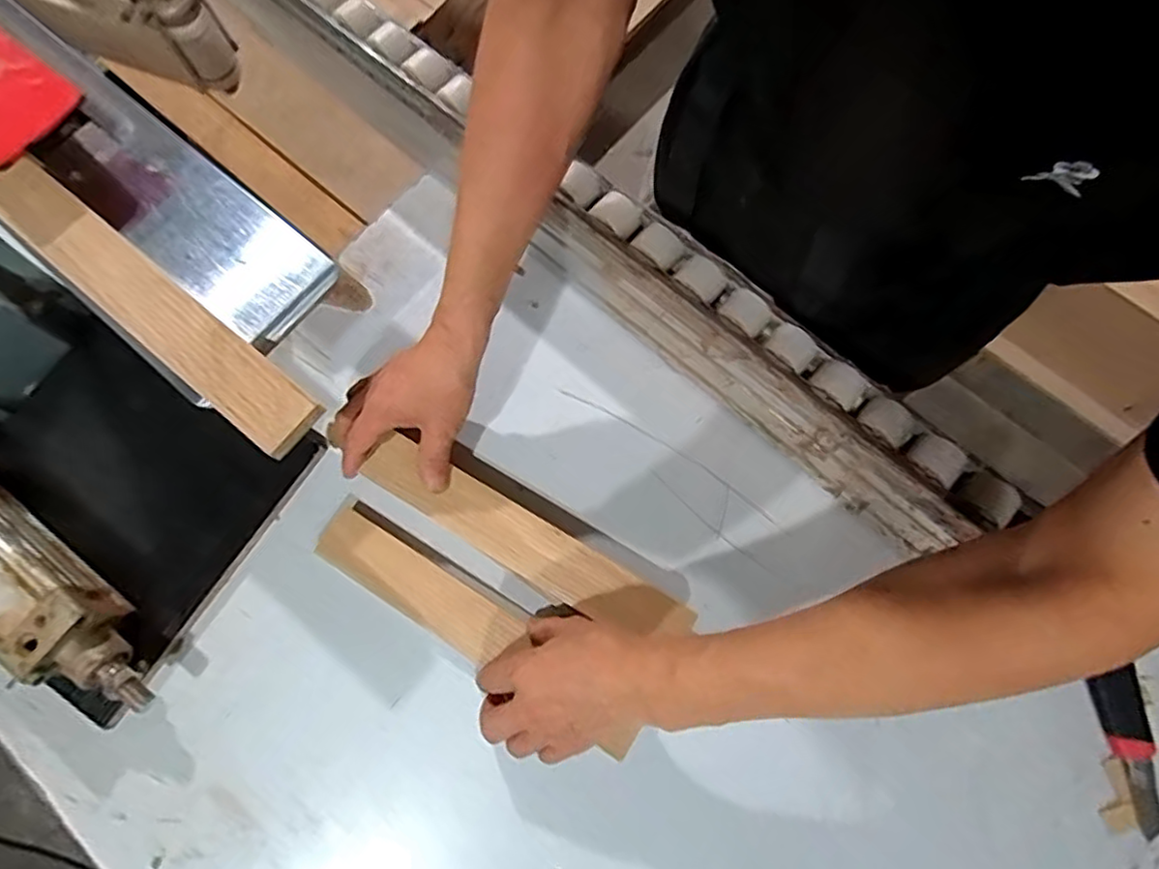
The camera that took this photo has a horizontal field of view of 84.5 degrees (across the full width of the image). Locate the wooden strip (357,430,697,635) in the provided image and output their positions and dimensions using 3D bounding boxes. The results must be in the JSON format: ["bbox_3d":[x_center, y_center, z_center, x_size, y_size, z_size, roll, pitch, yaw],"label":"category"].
[{"bbox_3d":[-0.045,0.086,0.514,0.280,0.014,0.049,28,77,5],"label":"wooden strip"}]

